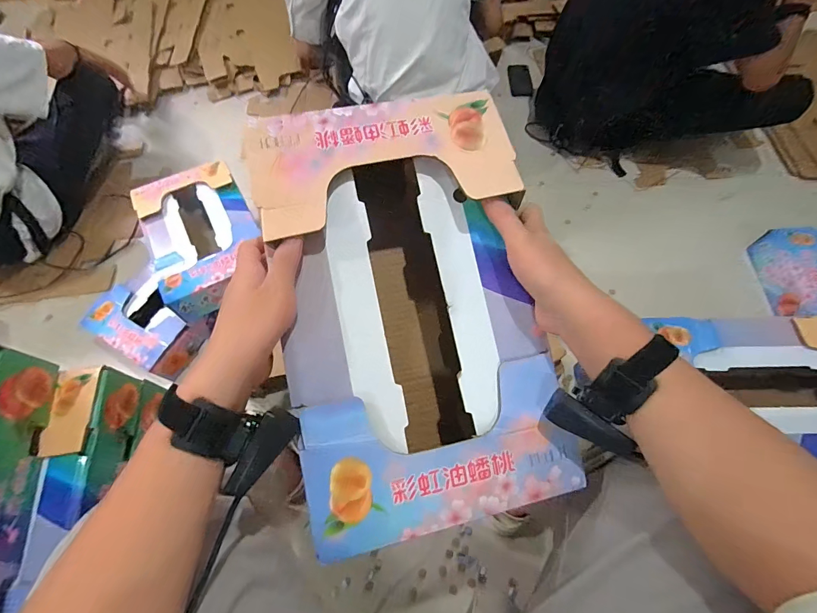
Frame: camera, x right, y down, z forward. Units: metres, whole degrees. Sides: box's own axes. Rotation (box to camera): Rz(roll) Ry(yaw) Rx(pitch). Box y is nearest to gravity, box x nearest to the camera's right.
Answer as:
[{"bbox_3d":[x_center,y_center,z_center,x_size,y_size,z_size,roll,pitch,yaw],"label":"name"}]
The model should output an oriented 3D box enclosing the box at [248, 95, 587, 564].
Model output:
[{"bbox_3d":[-0.001,0.001,0.385,0.243,0.117,0.399,-11,83,-8],"label":"box"}]

